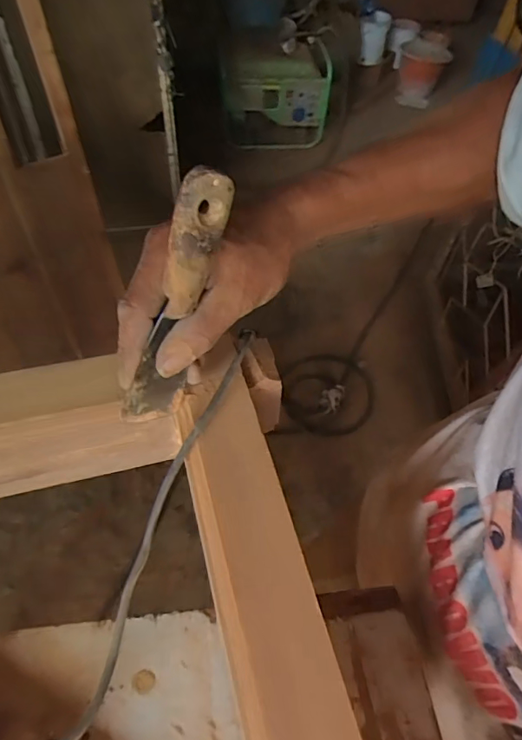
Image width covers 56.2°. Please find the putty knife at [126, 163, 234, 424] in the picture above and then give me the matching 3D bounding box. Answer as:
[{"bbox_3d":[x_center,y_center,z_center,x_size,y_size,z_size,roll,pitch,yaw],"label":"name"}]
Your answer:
[{"bbox_3d":[-0.051,-0.035,0.289,0.019,0.165,0.036,36,34,21],"label":"putty knife"}]

